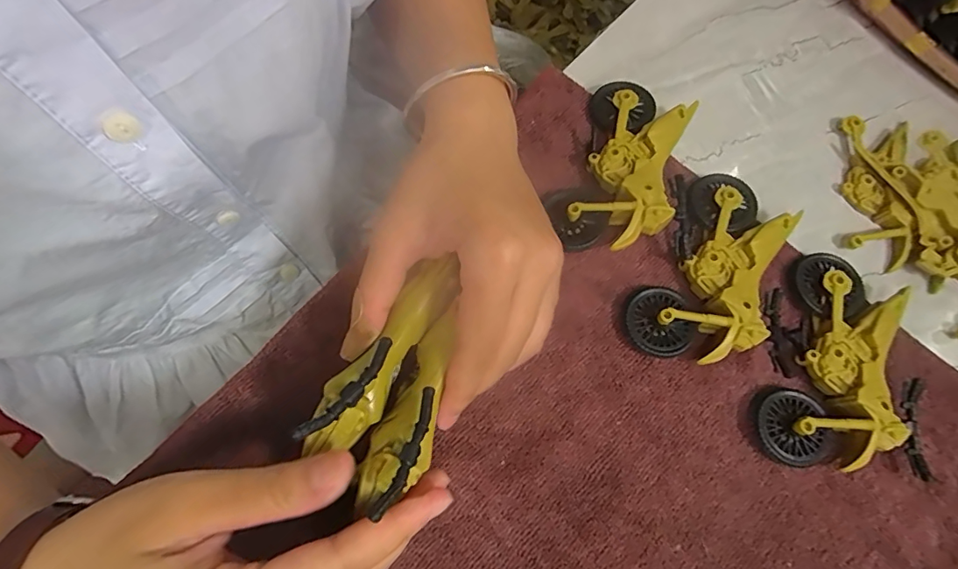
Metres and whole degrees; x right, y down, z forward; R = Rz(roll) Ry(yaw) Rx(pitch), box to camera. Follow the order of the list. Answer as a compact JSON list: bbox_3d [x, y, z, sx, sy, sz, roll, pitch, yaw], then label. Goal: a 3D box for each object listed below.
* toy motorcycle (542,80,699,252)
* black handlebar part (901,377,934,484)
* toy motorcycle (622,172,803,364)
[{"bbox_3d":[0.082,-0.067,0.277,0.059,0.029,0.113,24,72,5],"label":"toy motorcycle"},{"bbox_3d":[0.214,0.071,0.240,0.006,0.010,0.048,1,85,-2],"label":"black handlebar part"},{"bbox_3d":[0.128,-0.008,0.262,0.058,0.023,0.115,32,73,8],"label":"toy motorcycle"}]

